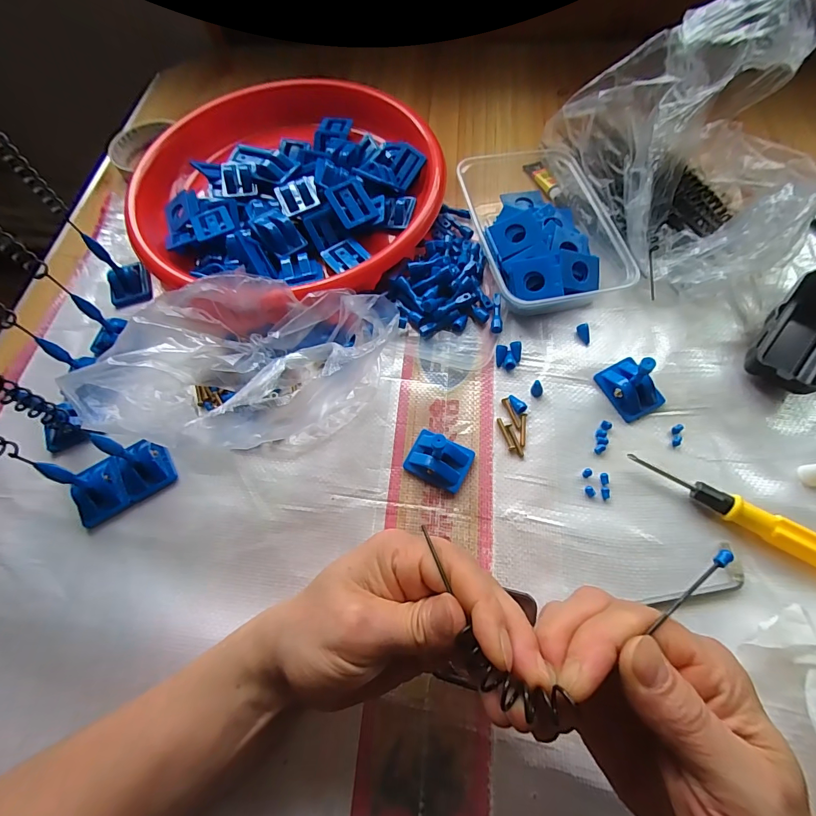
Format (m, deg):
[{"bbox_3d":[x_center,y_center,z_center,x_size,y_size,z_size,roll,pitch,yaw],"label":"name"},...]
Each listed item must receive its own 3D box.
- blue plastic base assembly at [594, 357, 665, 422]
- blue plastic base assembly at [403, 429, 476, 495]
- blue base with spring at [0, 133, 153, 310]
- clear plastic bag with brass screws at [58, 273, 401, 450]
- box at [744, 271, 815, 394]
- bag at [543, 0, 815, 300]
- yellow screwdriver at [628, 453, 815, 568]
[{"bbox_3d":[0.170,-0.020,0.303,0.037,0.031,0.045,-23,66,-8],"label":"blue plastic base assembly"},{"bbox_3d":[0.023,0.036,0.293,0.043,0.021,0.035,27,69,15],"label":"blue plastic base assembly"},{"bbox_3d":[-0.259,-0.141,0.321,0.029,0.130,0.035,-6,65,1],"label":"blue base with spring"},{"bbox_3d":[-0.122,-0.032,0.303,0.199,0.074,0.134,9,66,7],"label":"clear plastic bag with brass screws"},{"bbox_3d":[0.301,-0.054,0.309,0.109,0.028,0.053,-43,70,-16],"label":"box"},{"bbox_3d":[0.248,-0.214,0.326,0.166,0.141,0.215,-17,65,-5],"label":"bag"},{"bbox_3d":[0.217,0.069,0.267,0.141,0.018,0.016,29,70,15],"label":"yellow screwdriver"}]

